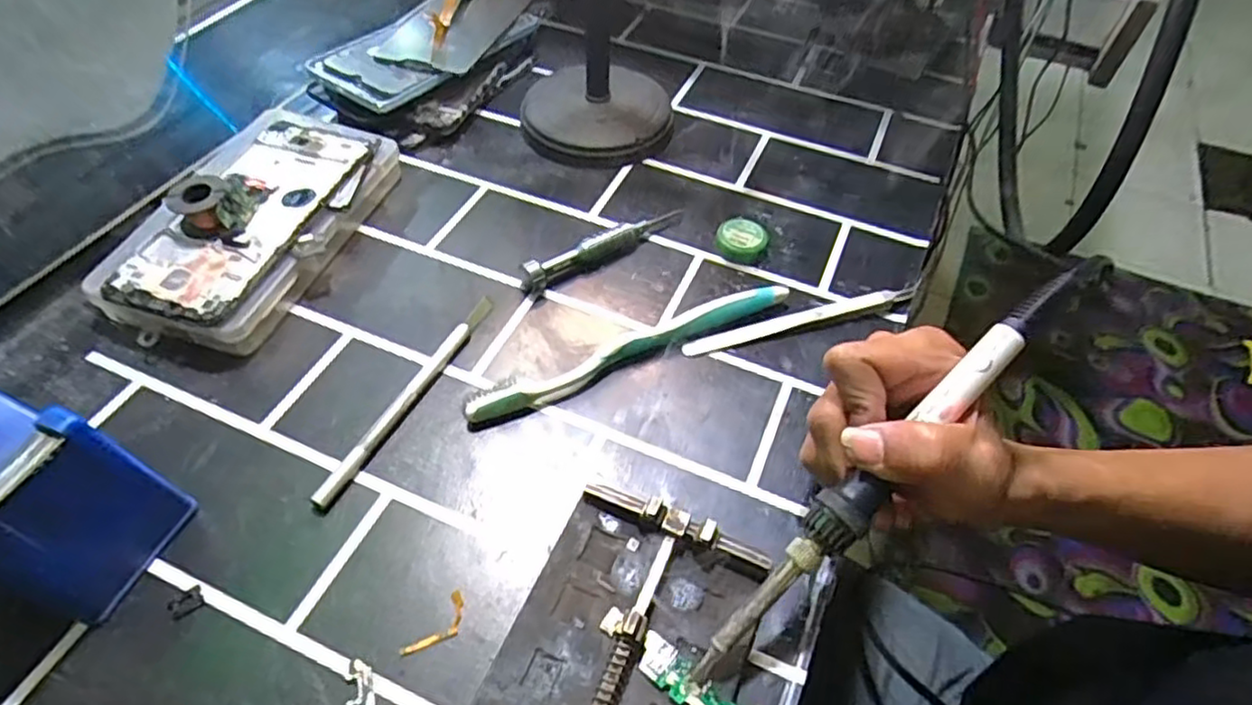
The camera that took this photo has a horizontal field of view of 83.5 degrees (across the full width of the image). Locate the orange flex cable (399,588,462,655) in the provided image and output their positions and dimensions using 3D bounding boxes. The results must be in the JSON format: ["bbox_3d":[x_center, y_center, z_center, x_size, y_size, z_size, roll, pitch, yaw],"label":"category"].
[{"bbox_3d":[-0.075,0.111,0.282,0.013,0.004,0.031,33,56,21],"label":"orange flex cable"}]

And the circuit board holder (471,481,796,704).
[{"bbox_3d":[-0.002,0.115,0.267,0.088,0.028,0.124,22,53,13],"label":"circuit board holder"}]

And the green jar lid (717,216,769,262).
[{"bbox_3d":[0.070,-0.069,0.428,0.030,0.012,0.031,2,51,-2],"label":"green jar lid"}]

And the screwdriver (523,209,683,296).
[{"bbox_3d":[-0.010,-0.063,0.418,0.112,0.018,0.014,-28,58,-24],"label":"screwdriver"}]

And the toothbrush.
[{"bbox_3d":[0.006,-0.002,0.369,0.184,0.016,0.016,-19,55,-18],"label":"toothbrush"}]

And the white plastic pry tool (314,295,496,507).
[{"bbox_3d":[-0.107,0.019,0.352,0.008,0.010,0.138,22,53,14],"label":"white plastic pry tool"}]

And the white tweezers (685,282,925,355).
[{"bbox_3d":[0.104,-0.020,0.396,0.149,0.012,0.011,-13,53,-14],"label":"white tweezers"}]

